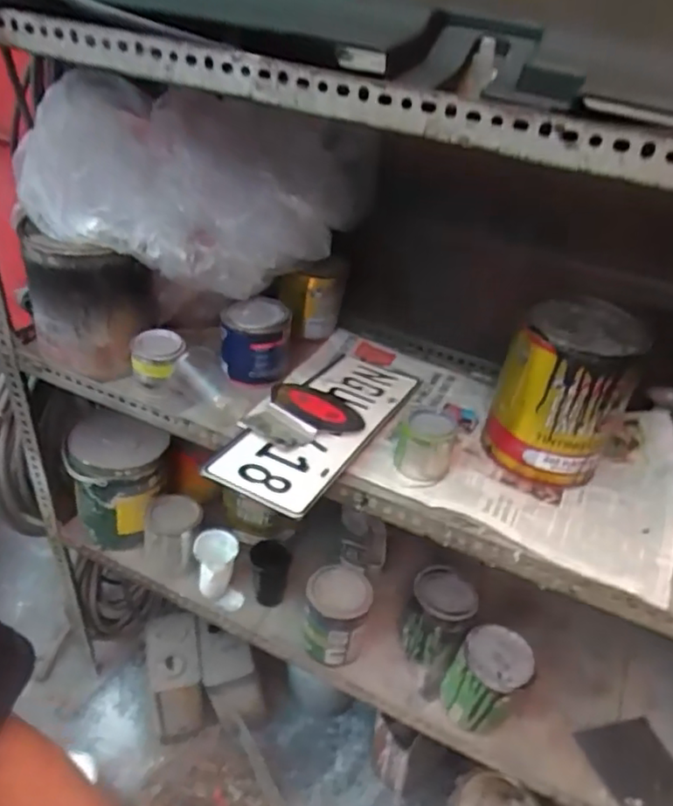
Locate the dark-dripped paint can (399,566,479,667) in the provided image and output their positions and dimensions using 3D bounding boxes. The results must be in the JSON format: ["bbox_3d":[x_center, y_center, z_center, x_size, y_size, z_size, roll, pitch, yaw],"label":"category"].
[{"bbox_3d":[0.171,0.357,1.047,0.104,0.134,0.108,6,35,-4],"label":"dark-dripped paint can"}]

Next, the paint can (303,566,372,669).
[{"bbox_3d":[0.001,0.348,1.021,0.100,0.113,0.110,6,35,-4],"label":"paint can"}]

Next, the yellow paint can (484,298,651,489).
[{"bbox_3d":[0.300,-0.013,0.835,0.152,0.200,0.145,24,38,21],"label":"yellow paint can"}]

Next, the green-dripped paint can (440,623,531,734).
[{"bbox_3d":[0.230,0.427,0.956,0.107,0.134,0.110,6,35,-4],"label":"green-dripped paint can"}]

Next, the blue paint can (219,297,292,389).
[{"bbox_3d":[-0.123,-0.093,0.941,0.101,0.099,0.091,4,35,-7],"label":"blue paint can"}]

